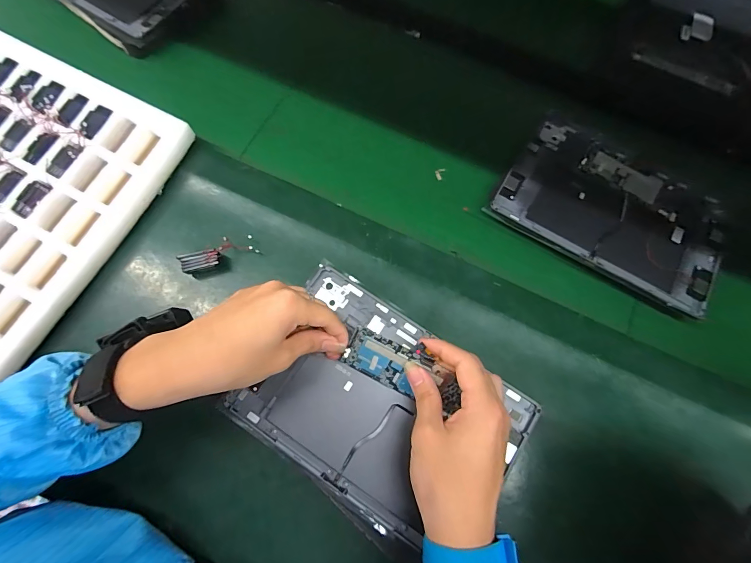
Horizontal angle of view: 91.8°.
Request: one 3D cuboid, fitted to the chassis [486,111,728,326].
[{"bbox_3d":[0.269,-0.081,0.422,0.241,0.027,0.161,30,77,6],"label":"chassis"}]

